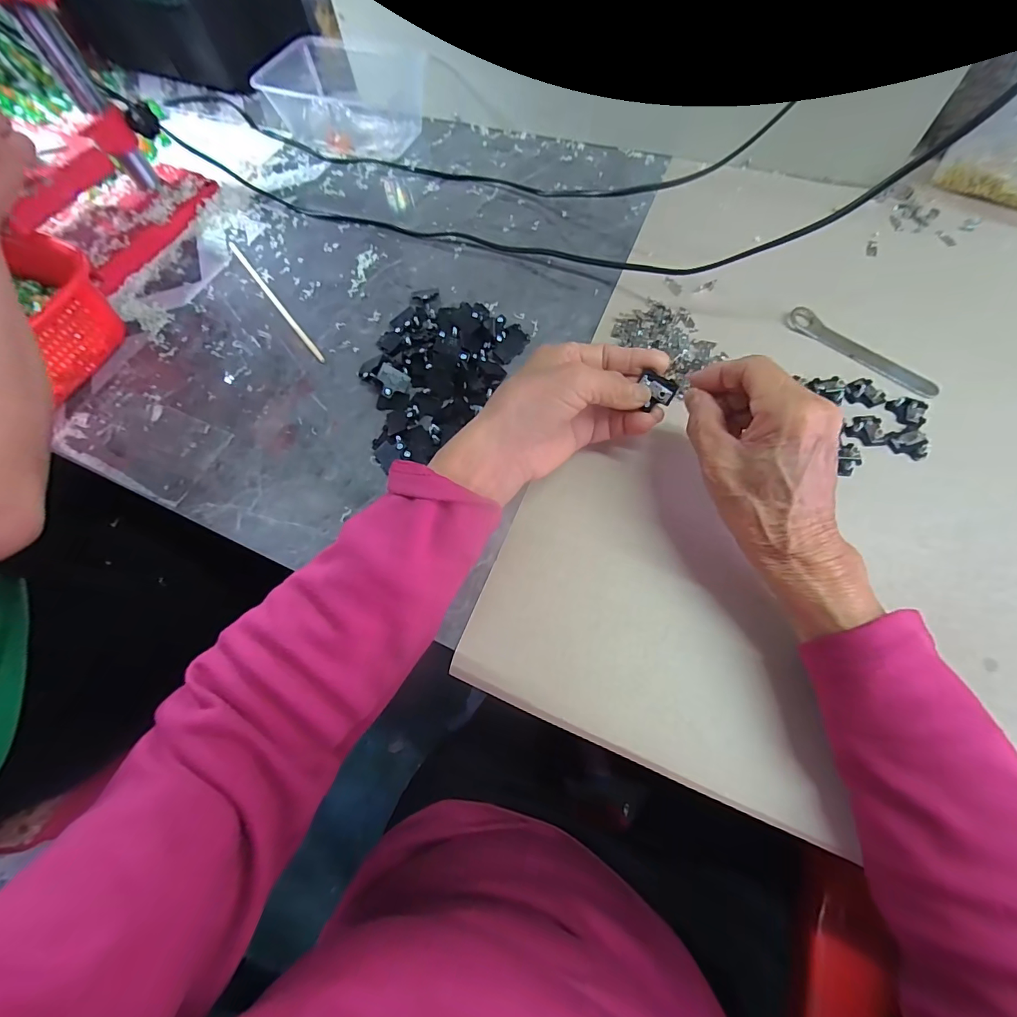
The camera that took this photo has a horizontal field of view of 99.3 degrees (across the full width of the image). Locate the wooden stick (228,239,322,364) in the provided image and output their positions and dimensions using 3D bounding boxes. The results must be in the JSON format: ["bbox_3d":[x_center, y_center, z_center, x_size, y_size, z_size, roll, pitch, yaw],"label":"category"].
[{"bbox_3d":[-0.218,-0.195,0.398,0.006,0.004,0.200,-36,69,-12],"label":"wooden stick"}]

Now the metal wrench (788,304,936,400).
[{"bbox_3d":[0.273,-0.123,0.337,0.022,0.004,0.117,-42,71,-14],"label":"metal wrench"}]

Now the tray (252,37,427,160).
[{"bbox_3d":[-0.176,-0.464,0.487,0.156,0.059,0.122,21,69,12],"label":"tray"}]

